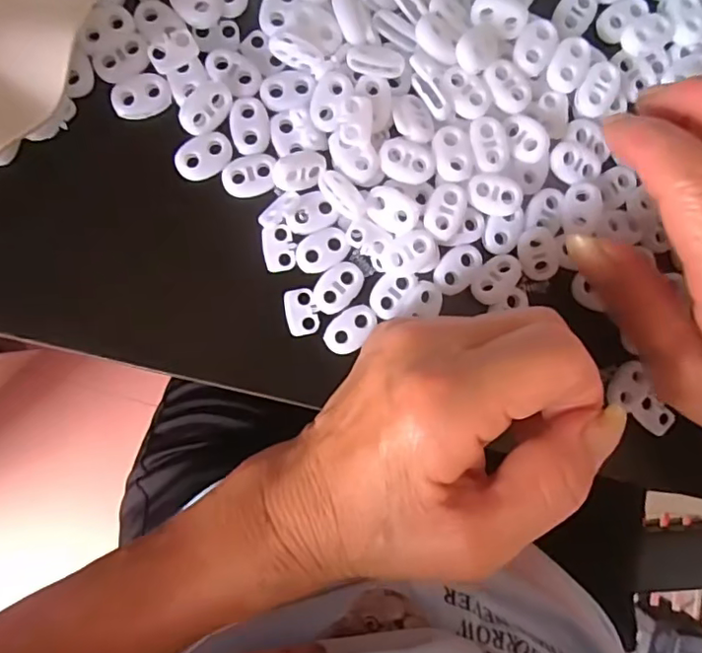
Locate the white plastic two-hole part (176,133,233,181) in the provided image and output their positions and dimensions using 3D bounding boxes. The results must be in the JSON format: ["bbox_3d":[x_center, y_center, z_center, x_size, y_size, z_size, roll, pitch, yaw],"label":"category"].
[{"bbox_3d":[-0.057,-0.066,0.223,0.022,0.004,0.016,-25,93,-5],"label":"white plastic two-hole part"}]

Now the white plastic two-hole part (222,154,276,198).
[{"bbox_3d":[-0.040,-0.060,0.225,0.020,0.004,0.016,-8,92,-5],"label":"white plastic two-hole part"}]

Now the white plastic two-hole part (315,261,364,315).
[{"bbox_3d":[-0.005,-0.016,0.228,0.023,0.004,0.015,-45,94,-3],"label":"white plastic two-hole part"}]

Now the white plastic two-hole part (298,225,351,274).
[{"bbox_3d":[-0.011,-0.031,0.227,0.022,0.004,0.014,-27,93,-4],"label":"white plastic two-hole part"}]

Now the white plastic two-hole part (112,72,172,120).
[{"bbox_3d":[-0.081,-0.089,0.222,0.022,0.005,0.014,-23,93,-5],"label":"white plastic two-hole part"}]

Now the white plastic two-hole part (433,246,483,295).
[{"bbox_3d":[0.044,-0.024,0.233,0.015,0.004,0.023,36,88,-5],"label":"white plastic two-hole part"}]

